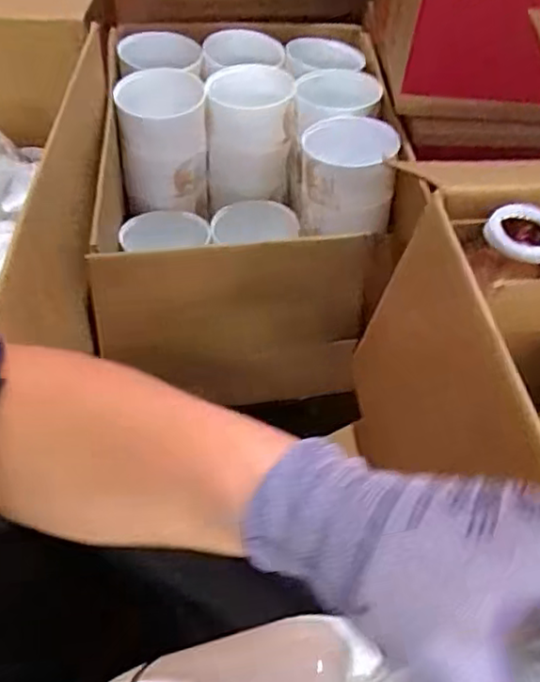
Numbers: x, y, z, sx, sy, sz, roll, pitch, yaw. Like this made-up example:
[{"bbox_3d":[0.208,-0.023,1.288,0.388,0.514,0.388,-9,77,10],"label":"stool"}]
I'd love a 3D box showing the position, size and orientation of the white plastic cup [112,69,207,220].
[{"bbox_3d":[-0.172,-0.320,1.049,0.134,0.176,0.138,-2,51,-6],"label":"white plastic cup"}]

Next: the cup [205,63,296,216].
[{"bbox_3d":[-0.036,-0.335,1.075,0.136,0.184,0.130,-2,51,-6],"label":"cup"}]

